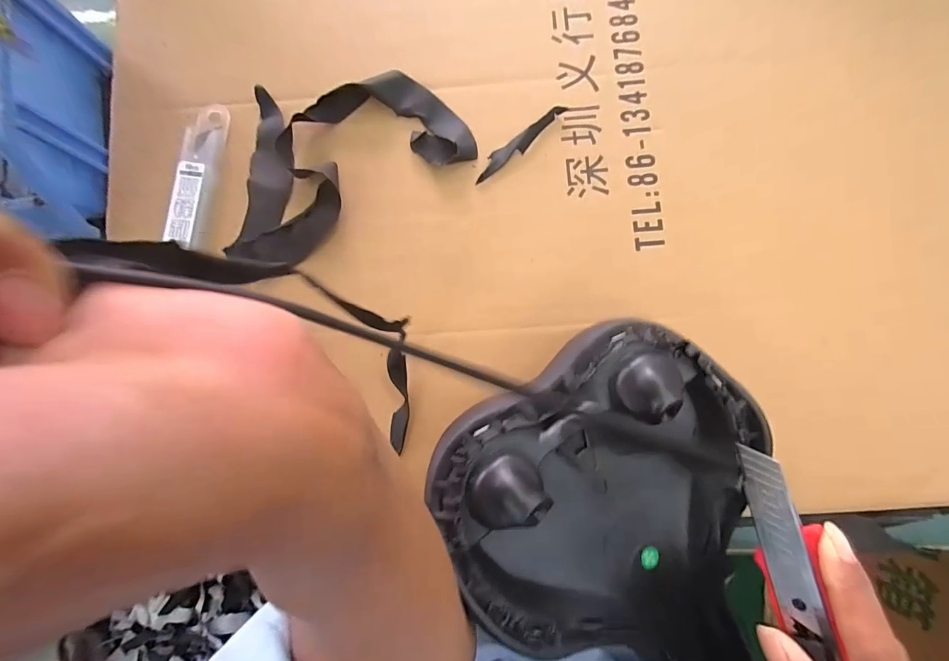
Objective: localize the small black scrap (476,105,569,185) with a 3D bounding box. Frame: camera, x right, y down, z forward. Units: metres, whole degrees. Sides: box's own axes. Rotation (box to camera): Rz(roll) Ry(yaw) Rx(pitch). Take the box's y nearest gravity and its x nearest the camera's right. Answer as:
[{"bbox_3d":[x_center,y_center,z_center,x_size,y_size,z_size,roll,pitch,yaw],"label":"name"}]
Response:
[{"bbox_3d":[0.032,-0.127,0.277,0.077,0.006,0.011,-36,85,-4],"label":"small black scrap"}]

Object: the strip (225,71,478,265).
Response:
[{"bbox_3d":[-0.098,-0.125,0.274,0.171,0.012,0.115,-29,84,-3],"label":"strip"}]

